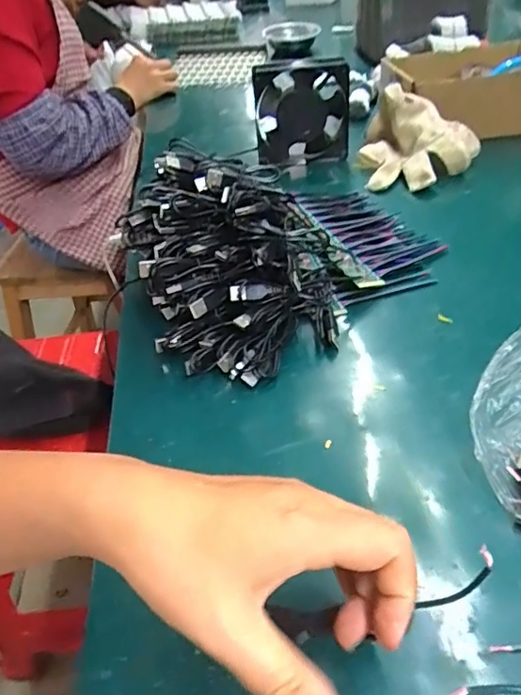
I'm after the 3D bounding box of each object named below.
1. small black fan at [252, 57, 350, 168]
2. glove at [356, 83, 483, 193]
[{"bbox_3d":[0.053,-0.295,0.694,0.119,0.122,0.029,-5,31,-1],"label":"small black fan"},{"bbox_3d":[0.199,-0.265,0.684,0.142,0.065,0.175,4,42,10],"label":"glove"}]

